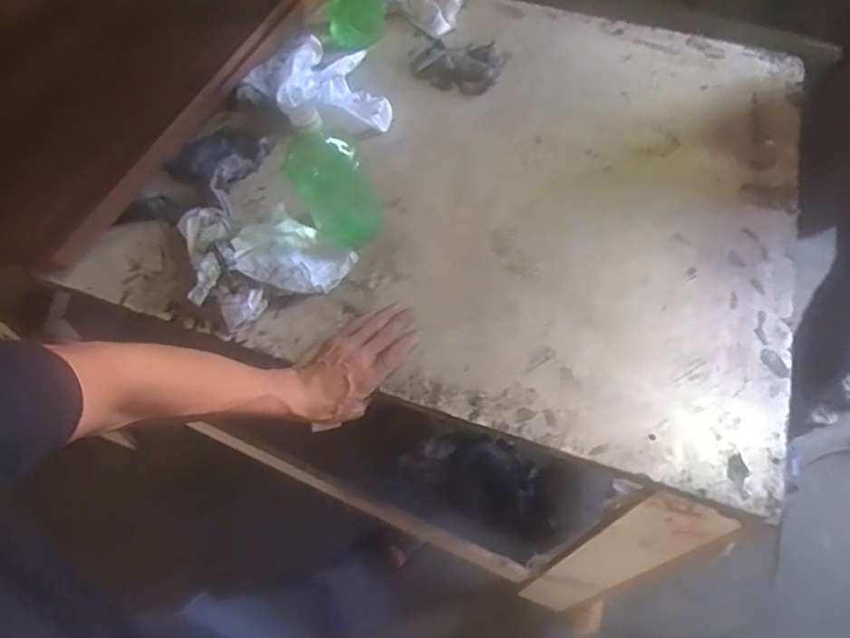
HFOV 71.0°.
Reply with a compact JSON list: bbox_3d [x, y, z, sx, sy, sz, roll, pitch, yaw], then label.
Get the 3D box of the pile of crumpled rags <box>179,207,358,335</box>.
[{"bbox_3d":[-0.199,-0.090,0.749,0.197,0.057,0.180,-18,61,-8],"label":"pile of crumpled rags"}]

